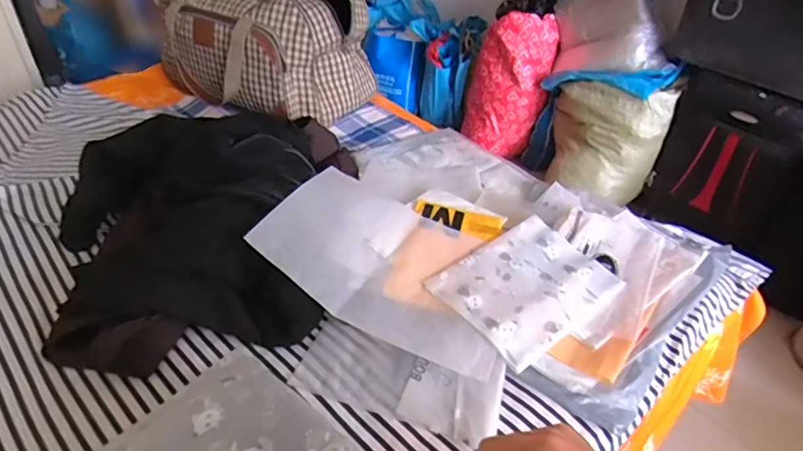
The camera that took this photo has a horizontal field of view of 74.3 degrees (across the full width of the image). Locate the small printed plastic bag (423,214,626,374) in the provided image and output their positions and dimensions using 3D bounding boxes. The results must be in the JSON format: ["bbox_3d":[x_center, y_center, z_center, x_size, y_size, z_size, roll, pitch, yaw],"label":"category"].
[{"bbox_3d":[0.203,0.086,0.850,0.270,0.019,0.197,-26,47,-32],"label":"small printed plastic bag"}]

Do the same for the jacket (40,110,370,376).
[{"bbox_3d":[-0.301,-0.024,0.872,0.514,0.208,0.426,-13,41,-19],"label":"jacket"}]

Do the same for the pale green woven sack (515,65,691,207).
[{"bbox_3d":[0.626,-0.301,1.722,0.405,0.438,0.267,15,40,15],"label":"pale green woven sack"}]

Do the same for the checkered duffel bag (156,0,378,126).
[{"bbox_3d":[-0.336,-0.443,1.302,0.437,0.278,0.305,24,43,24],"label":"checkered duffel bag"}]

